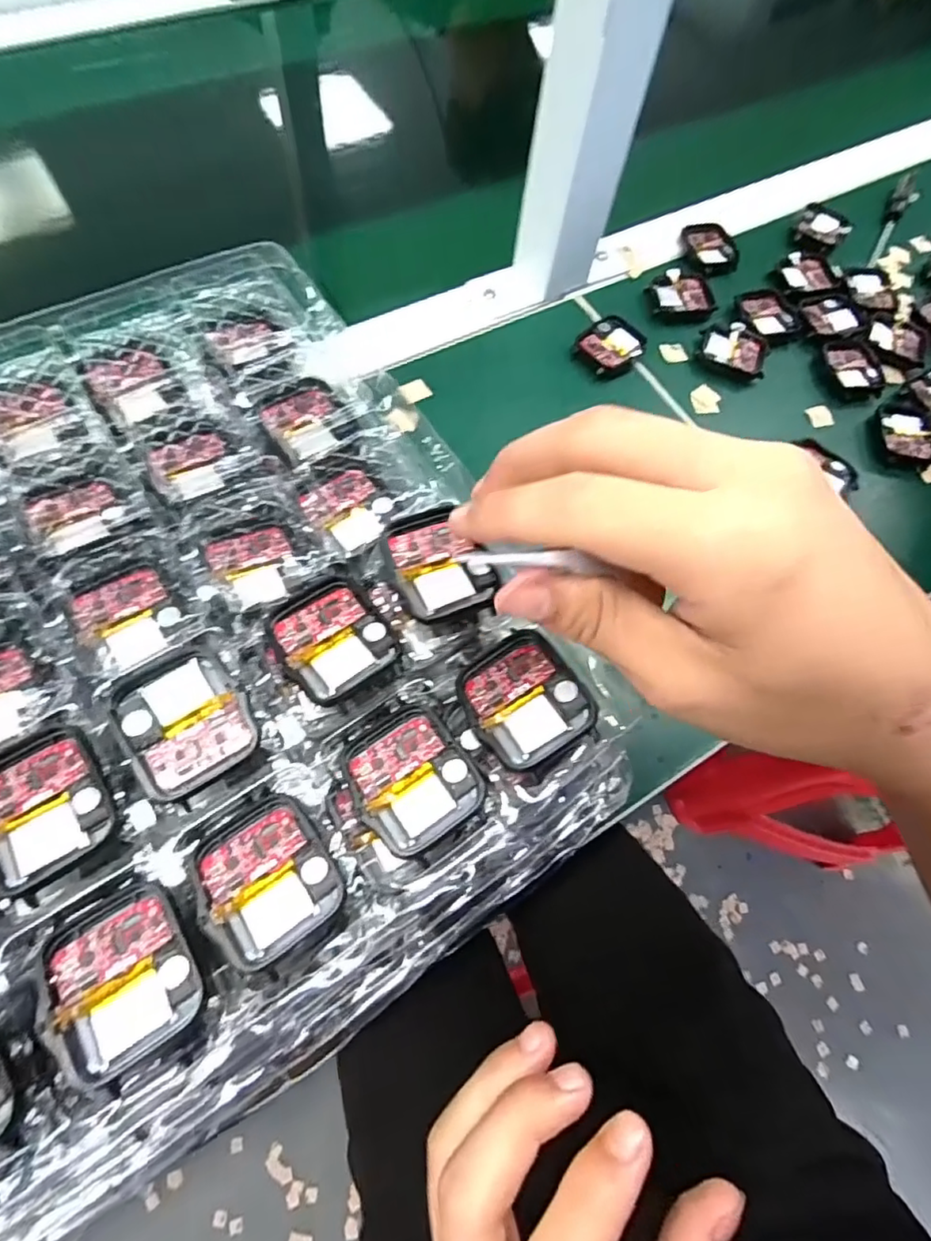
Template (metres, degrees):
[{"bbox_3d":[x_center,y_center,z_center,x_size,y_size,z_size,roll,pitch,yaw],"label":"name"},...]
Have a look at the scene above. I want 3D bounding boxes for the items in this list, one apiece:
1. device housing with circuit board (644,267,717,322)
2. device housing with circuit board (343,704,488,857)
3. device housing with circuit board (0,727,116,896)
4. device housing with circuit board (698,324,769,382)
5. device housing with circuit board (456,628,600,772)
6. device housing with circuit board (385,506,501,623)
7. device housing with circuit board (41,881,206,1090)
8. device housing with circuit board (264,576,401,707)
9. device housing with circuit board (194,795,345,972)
[{"bbox_3d":[0.154,-0.232,0.411,0.045,0.007,0.042,-7,68,-8],"label":"device housing with circuit board"},{"bbox_3d":[-0.018,0.052,0.192,0.037,0.006,0.042,-31,74,-17],"label":"device housing with circuit board"},{"bbox_3d":[-0.129,0.056,0.176,0.035,0.008,0.043,-28,73,-16],"label":"device housing with circuit board"},{"bbox_3d":[0.185,-0.188,0.397,0.046,0.007,0.036,16,67,9],"label":"device housing with circuit board"},{"bbox_3d":[0.020,0.026,0.198,0.037,0.009,0.042,-27,73,-15],"label":"device housing with circuit board"},{"bbox_3d":[-0.009,-0.022,0.215,0.035,0.007,0.041,-21,66,-8],"label":"device housing with circuit board"},{"bbox_3d":[-0.098,0.100,0.162,0.036,0.006,0.043,-27,73,-15],"label":"device housing with circuit board"},{"bbox_3d":[-0.047,0.007,0.206,0.035,0.011,0.042,-32,74,-17],"label":"device housing with circuit board"},{"bbox_3d":[-0.061,0.079,0.177,0.037,0.006,0.041,-33,74,-17],"label":"device housing with circuit board"}]

